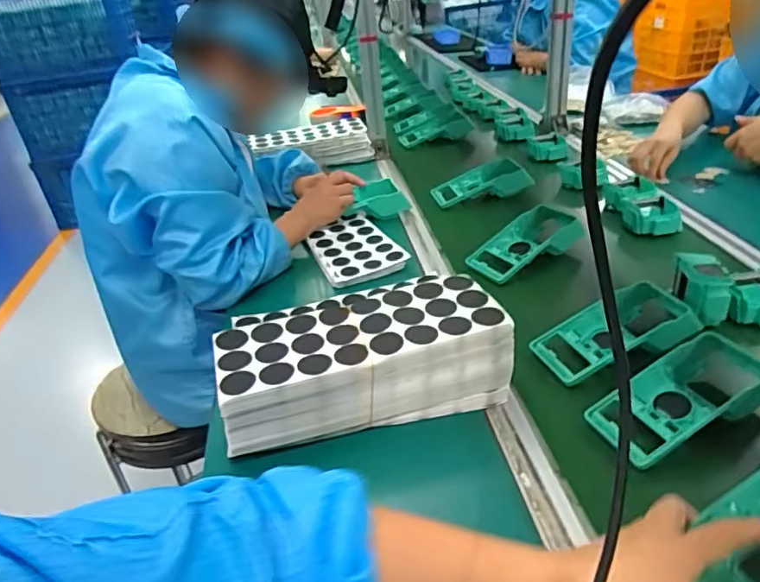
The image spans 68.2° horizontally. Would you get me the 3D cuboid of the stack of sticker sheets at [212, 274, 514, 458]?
[{"bbox_3d":[-0.018,0.078,0.614,0.300,0.090,0.126,-14,33,-10],"label":"stack of sticker sheets"}]

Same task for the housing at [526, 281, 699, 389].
[{"bbox_3d":[0.277,0.052,0.672,0.174,0.062,0.100,-14,33,-11],"label":"housing"}]

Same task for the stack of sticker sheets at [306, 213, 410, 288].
[{"bbox_3d":[-0.048,-0.073,0.937,0.124,0.019,0.210,-18,34,-16],"label":"stack of sticker sheets"}]

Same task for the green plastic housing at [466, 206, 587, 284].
[{"bbox_3d":[0.235,-0.076,0.888,0.197,0.054,0.098,-22,35,-22],"label":"green plastic housing"}]

